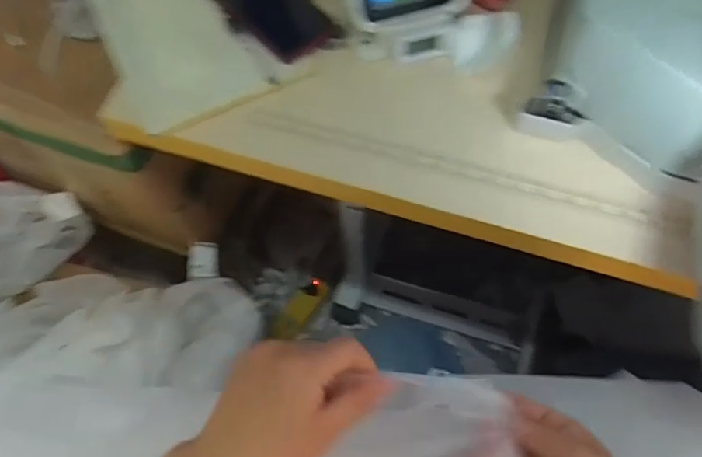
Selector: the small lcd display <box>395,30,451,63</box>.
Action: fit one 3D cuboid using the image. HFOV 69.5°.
[{"bbox_3d":[0.078,-0.198,0.551,0.058,0.007,0.028,-10,103,7],"label":"small lcd display"}]

